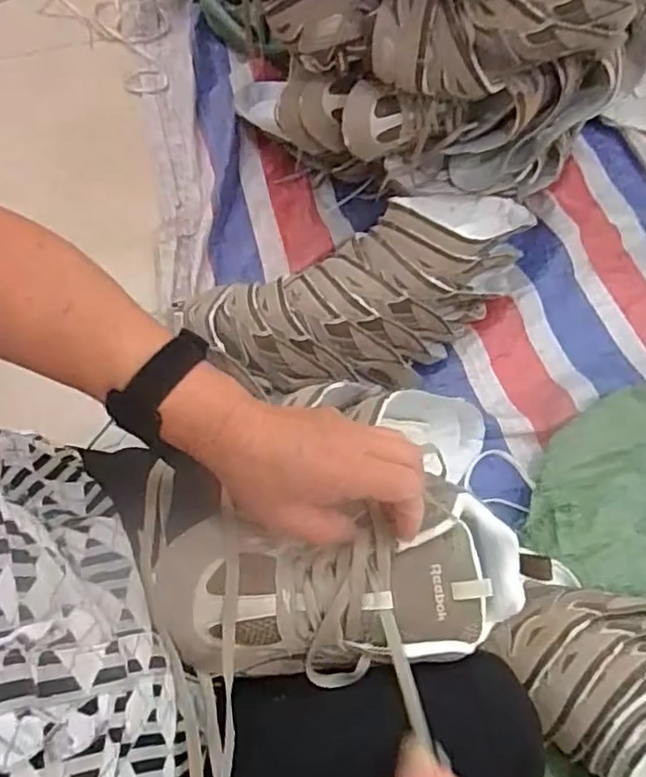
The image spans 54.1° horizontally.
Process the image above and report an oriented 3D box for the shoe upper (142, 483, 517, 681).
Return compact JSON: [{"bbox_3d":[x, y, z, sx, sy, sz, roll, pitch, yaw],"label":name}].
[{"bbox_3d":[0.013,0.125,0.412,0.231,0.066,0.108,-5,67,-5],"label":"shoe upper"}]

